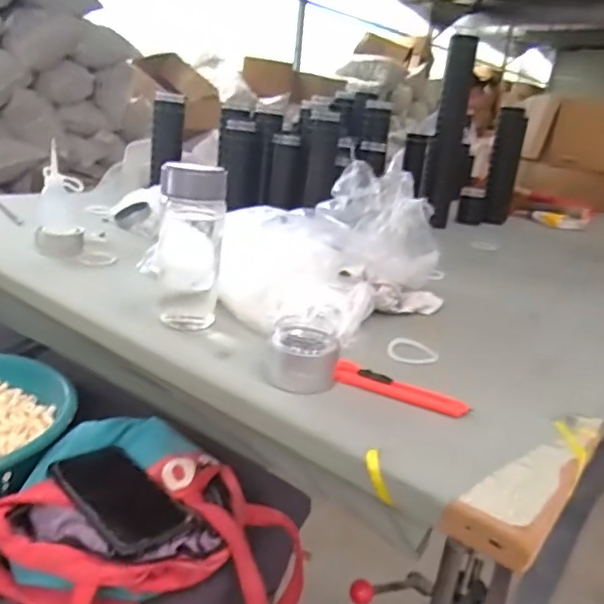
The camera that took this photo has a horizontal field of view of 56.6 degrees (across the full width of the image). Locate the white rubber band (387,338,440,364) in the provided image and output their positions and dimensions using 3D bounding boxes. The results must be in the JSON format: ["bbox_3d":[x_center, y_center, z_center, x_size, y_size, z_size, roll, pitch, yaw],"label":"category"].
[{"bbox_3d":[0.126,0.056,0.637,0.054,0.005,0.070,12,20,15],"label":"white rubber band"}]

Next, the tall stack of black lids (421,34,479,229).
[{"bbox_3d":[0.361,-0.410,1.380,0.069,0.433,0.075,11,20,13],"label":"tall stack of black lids"}]

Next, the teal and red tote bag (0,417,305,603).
[{"bbox_3d":[-0.155,0.238,0.541,0.271,0.118,0.222,14,21,20],"label":"teal and red tote bag"}]

